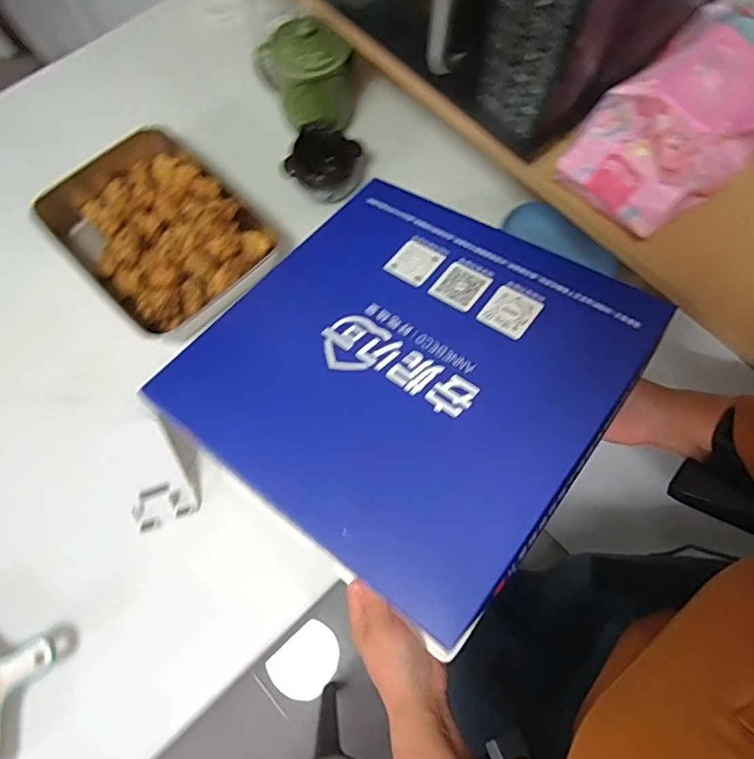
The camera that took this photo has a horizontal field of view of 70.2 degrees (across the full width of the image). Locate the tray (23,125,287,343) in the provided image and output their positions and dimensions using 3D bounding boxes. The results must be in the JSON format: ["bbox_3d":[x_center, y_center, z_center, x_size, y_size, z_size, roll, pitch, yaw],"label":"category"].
[{"bbox_3d":[-0.265,-0.177,0.653,0.195,0.064,0.281,-42,76,-15],"label":"tray"}]

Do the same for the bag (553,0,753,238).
[{"bbox_3d":[0.284,-0.242,0.481,0.232,0.079,0.131,-42,76,-15],"label":"bag"}]

